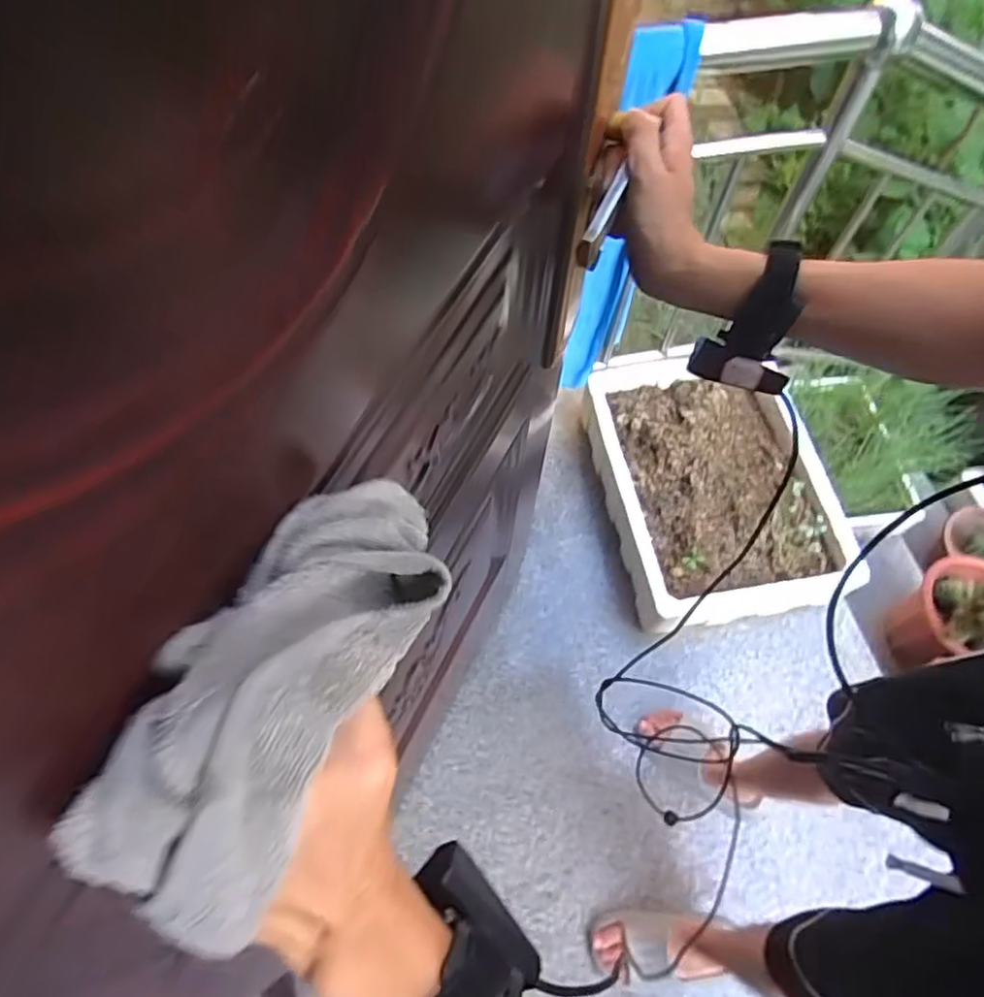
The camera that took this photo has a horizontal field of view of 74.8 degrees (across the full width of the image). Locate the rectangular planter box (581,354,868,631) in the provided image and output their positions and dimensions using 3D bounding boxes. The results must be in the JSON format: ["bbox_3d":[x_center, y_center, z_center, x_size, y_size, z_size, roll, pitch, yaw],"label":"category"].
[{"bbox_3d":[0.484,-0.024,1.430,0.442,0.151,0.592,-8,62,-5],"label":"rectangular planter box"}]

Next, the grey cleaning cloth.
[{"bbox_3d":[-0.074,0.055,0.233,0.068,0.042,0.170,21,55,10],"label":"grey cleaning cloth"}]

